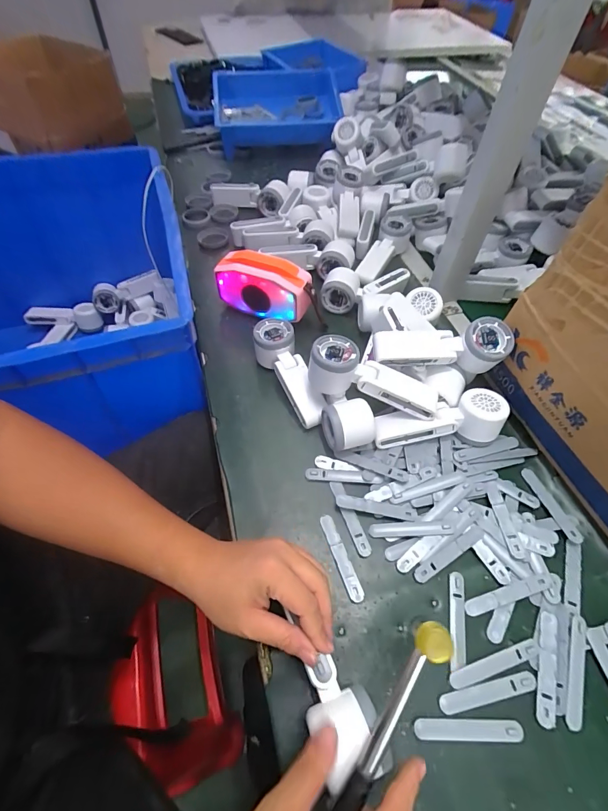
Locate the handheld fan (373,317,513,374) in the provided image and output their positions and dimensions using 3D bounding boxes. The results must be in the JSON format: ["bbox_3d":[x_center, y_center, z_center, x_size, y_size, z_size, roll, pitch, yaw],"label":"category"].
[{"bbox_3d":[0.169,-0.071,0.469,0.161,0.059,0.044,0,56,-3],"label":"handheld fan"}]

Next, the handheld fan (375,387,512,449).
[{"bbox_3d":[0.172,0.021,0.486,0.167,0.048,0.061,-10,56,5],"label":"handheld fan"}]

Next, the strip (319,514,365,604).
[{"bbox_3d":[0.041,0.166,0.413,0.015,0.004,0.094,-16,58,-13],"label":"strip"}]

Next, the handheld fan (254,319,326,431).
[{"bbox_3d":[-0.021,-0.046,0.525,0.056,0.045,0.170,-21,73,-18],"label":"handheld fan"}]

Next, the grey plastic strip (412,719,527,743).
[{"bbox_3d":[0.147,0.290,0.335,0.094,0.004,0.015,1,55,2],"label":"grey plastic strip"}]

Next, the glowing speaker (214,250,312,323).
[{"bbox_3d":[-0.063,-0.185,0.581,0.149,0.082,0.054,21,57,11],"label":"glowing speaker"}]

